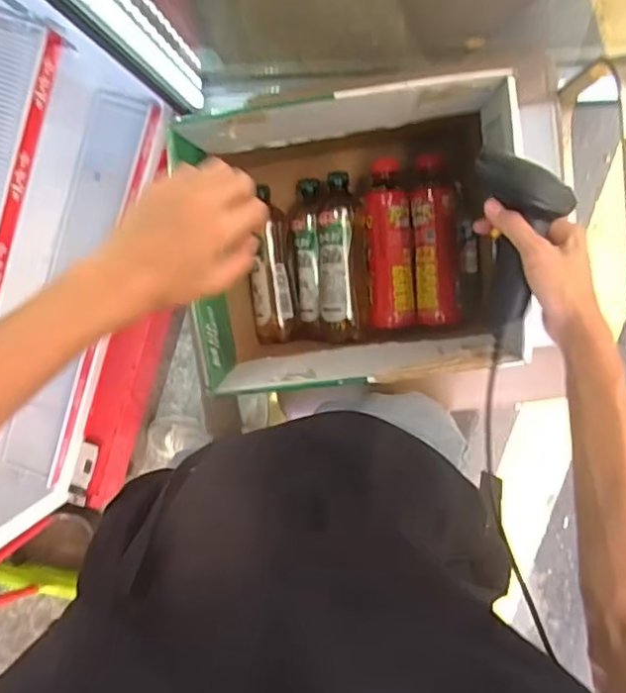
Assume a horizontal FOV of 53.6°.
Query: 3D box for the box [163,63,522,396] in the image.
[{"bbox_3d":[0.046,-0.134,0.778,0.337,0.348,0.314,-5,95,6],"label":"box"}]

